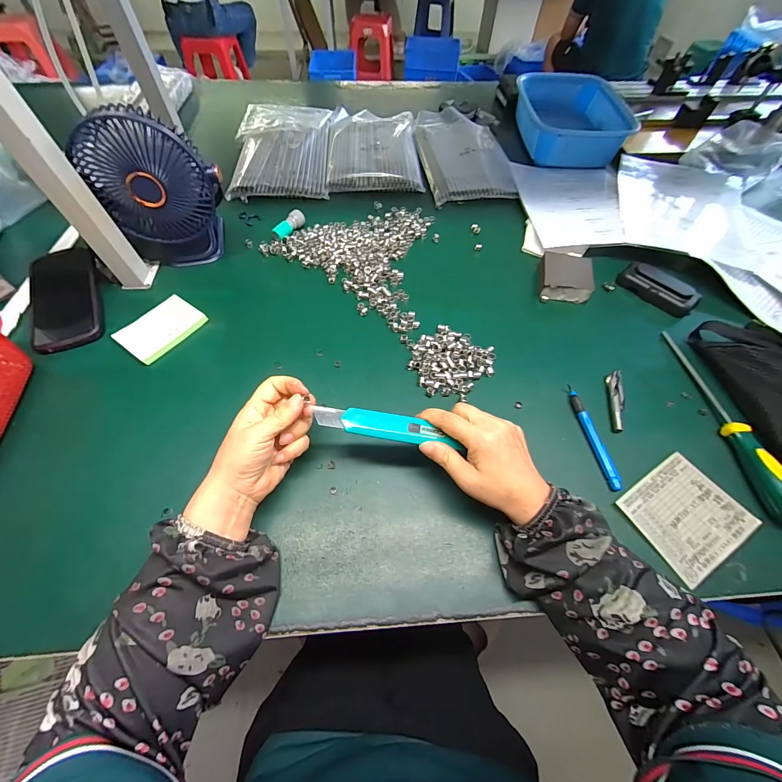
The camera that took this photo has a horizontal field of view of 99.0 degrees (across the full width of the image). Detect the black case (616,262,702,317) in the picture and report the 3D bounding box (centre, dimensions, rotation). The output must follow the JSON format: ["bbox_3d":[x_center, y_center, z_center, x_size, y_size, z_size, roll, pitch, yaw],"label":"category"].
[{"bbox_3d":[0.395,-0.153,0.496,0.057,0.018,0.107,-34,64,-19],"label":"black case"}]

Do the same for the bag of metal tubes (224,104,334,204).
[{"bbox_3d":[-0.220,-0.497,0.678,0.200,0.036,0.333,-3,59,-2],"label":"bag of metal tubes"}]

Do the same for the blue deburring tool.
[{"bbox_3d":[0.222,0.047,0.367,0.008,0.010,0.122,-7,59,-3],"label":"blue deburring tool"}]

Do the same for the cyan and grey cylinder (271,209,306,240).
[{"bbox_3d":[-0.167,-0.273,0.548,0.023,0.020,0.063,32,64,18],"label":"cyan and grey cylinder"}]

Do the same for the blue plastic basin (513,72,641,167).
[{"bbox_3d":[0.385,-0.592,0.735,0.212,0.083,0.278,2,59,0],"label":"blue plastic basin"}]

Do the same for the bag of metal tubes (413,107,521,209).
[{"bbox_3d":[0.141,-0.501,0.691,0.171,0.018,0.329,-8,59,-4],"label":"bag of metal tubes"}]

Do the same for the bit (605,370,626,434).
[{"bbox_3d":[0.266,0.008,0.394,0.016,0.012,0.086,14,60,9],"label":"bit"}]

